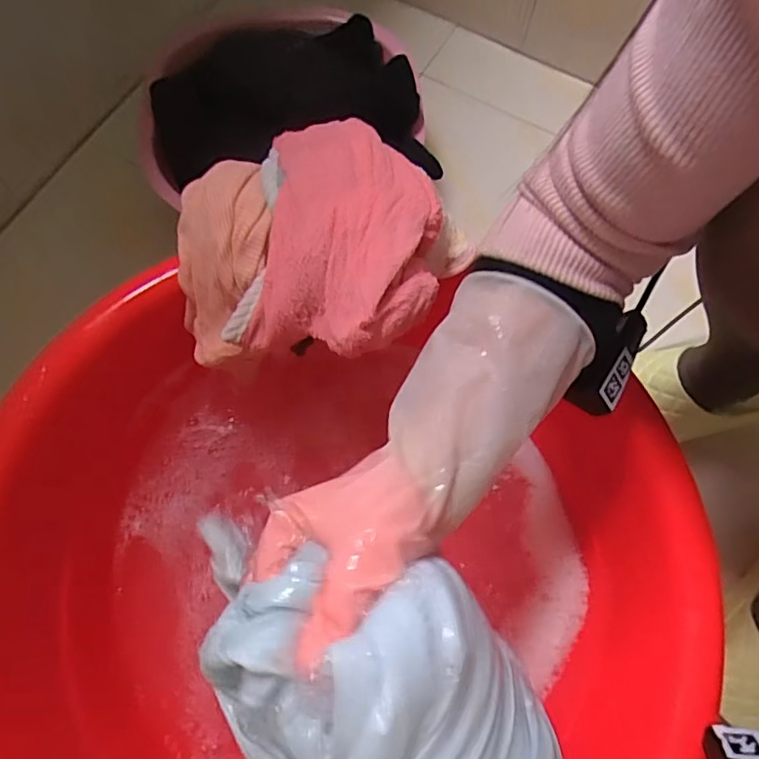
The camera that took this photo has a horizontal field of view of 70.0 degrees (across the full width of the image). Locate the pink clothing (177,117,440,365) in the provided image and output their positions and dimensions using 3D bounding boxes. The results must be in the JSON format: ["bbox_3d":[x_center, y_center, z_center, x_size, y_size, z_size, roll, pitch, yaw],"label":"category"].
[{"bbox_3d":[-0.059,-0.116,0.437,0.197,0.096,0.207,6,70,0],"label":"pink clothing"}]

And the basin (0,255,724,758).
[{"bbox_3d":[-0.061,0.168,0.442,0.483,0.169,0.455,1,70,-2],"label":"basin"}]

